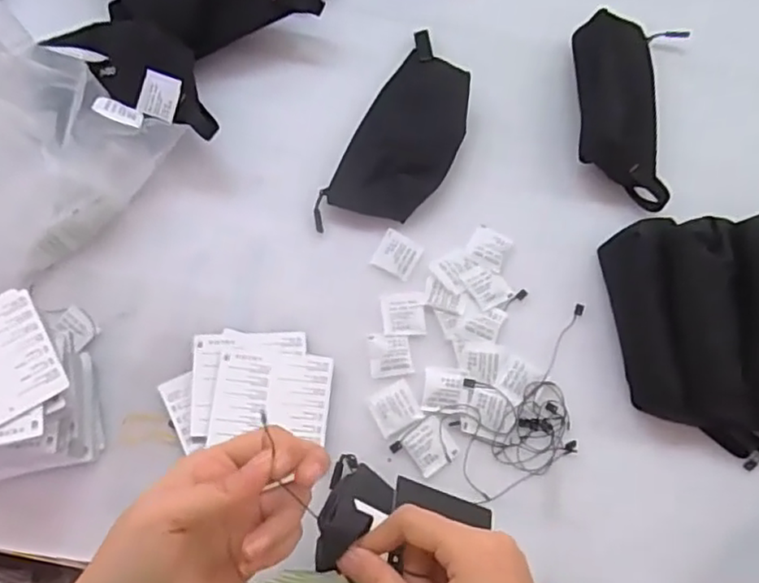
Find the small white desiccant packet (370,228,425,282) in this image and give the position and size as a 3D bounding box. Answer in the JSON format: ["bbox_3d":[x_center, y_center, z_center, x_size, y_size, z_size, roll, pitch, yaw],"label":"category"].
[{"bbox_3d":[0.018,-0.035,0.613,0.040,0.004,0.039,28,77,8],"label":"small white desiccant packet"}]

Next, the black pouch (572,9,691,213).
[{"bbox_3d":[0.246,-0.189,0.623,0.113,0.060,0.209,7,75,3],"label":"black pouch"}]

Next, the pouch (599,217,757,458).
[{"bbox_3d":[0.270,0.033,0.565,0.105,0.057,0.214,-6,74,-1],"label":"pouch"}]

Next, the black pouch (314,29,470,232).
[{"bbox_3d":[0.032,-0.157,0.634,0.096,0.032,0.214,27,76,8],"label":"black pouch"}]

